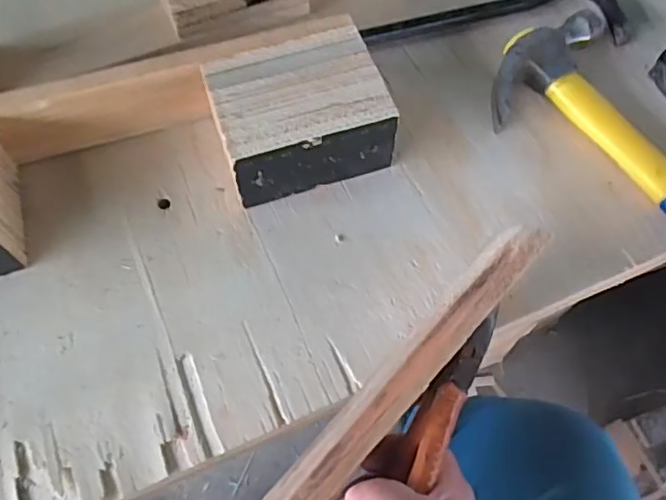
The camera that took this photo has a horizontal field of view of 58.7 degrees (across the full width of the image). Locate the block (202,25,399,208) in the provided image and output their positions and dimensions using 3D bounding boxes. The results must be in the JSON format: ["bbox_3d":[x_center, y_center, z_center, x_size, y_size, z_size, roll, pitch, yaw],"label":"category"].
[{"bbox_3d":[-0.028,-0.100,0.443,0.121,0.064,0.101,-16,64,-9],"label":"block"}]

